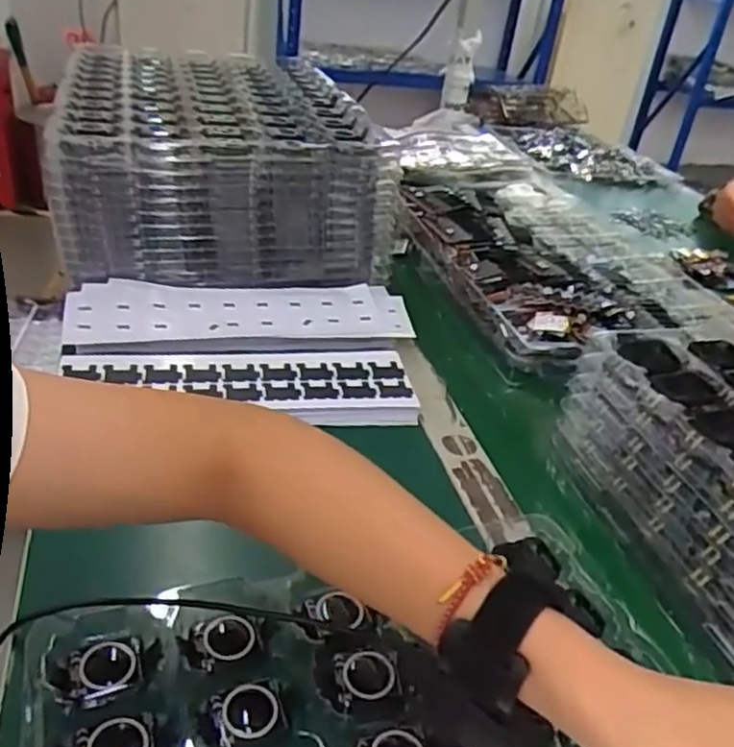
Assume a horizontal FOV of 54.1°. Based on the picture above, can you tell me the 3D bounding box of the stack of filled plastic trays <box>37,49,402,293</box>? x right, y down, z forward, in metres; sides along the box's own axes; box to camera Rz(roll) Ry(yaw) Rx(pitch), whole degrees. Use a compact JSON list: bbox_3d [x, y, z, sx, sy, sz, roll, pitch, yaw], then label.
[{"bbox_3d":[-0.187,-0.266,0.878,0.318,0.141,0.433,-3,33,-15],"label":"stack of filled plastic trays"}]

